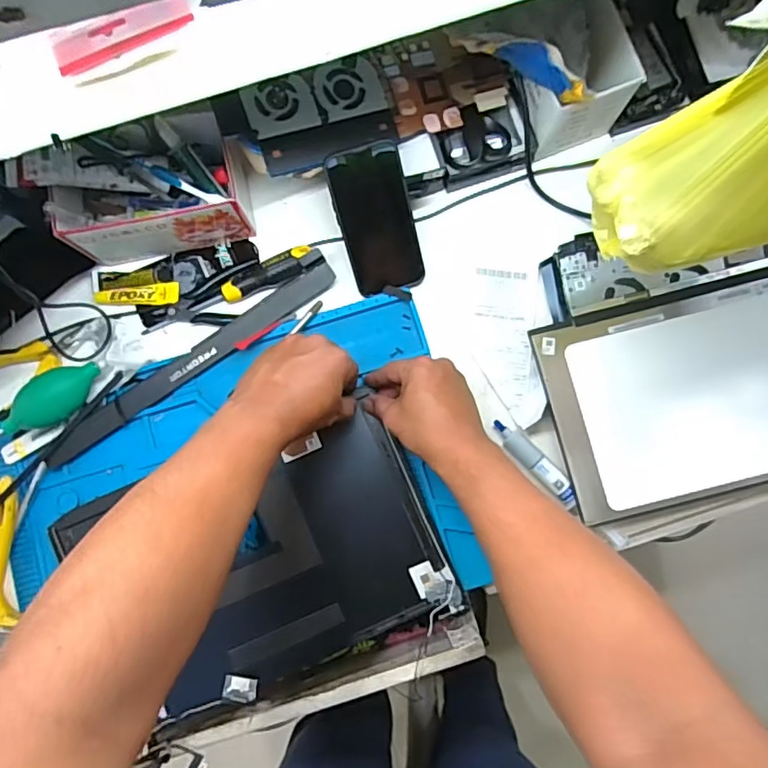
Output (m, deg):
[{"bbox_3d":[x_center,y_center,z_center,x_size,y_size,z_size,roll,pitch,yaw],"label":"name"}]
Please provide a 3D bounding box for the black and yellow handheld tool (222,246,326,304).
[{"bbox_3d":[-0.119,-0.119,0.590,0.109,0.022,0.029,-22,82,-2],"label":"black and yellow handheld tool"}]

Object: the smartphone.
[{"bbox_3d":[-0.007,-0.163,0.564,0.073,0.006,0.143,-16,117,-2],"label":"smartphone"}]

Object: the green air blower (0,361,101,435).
[{"bbox_3d":[-0.349,0.026,0.570,0.145,0.046,0.046,-28,82,-3],"label":"green air blower"}]

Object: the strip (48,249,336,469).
[{"bbox_3d":[-0.197,-0.024,0.586,0.343,0.015,0.036,-35,91,-3],"label":"strip"}]

